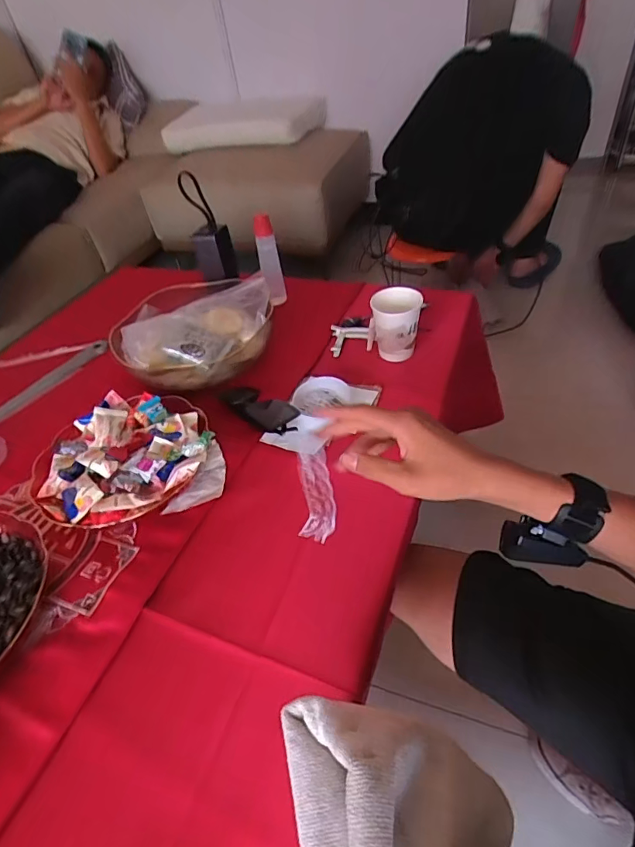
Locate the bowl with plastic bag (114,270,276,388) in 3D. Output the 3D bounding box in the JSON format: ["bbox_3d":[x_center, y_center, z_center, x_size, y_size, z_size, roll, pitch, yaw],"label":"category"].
[{"bbox_3d":[-0.179,-0.137,0.657,0.216,0.067,0.181,-7,44,2],"label":"bowl with plastic bag"}]

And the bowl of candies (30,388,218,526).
[{"bbox_3d":[-0.224,0.041,0.530,0.191,0.060,0.180,-5,44,5],"label":"bowl of candies"}]

